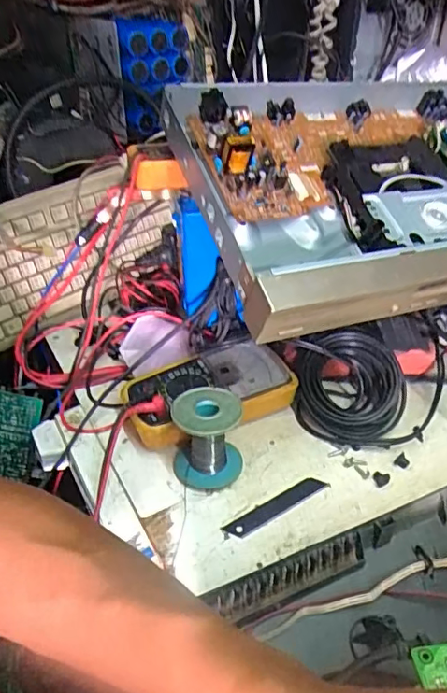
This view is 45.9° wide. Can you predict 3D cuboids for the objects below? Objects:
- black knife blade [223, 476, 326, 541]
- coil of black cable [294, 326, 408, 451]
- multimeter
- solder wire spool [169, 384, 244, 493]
[{"bbox_3d":[0.047,0.140,0.460,0.100,0.004,0.018,-21,42,-25],"label":"black knife blade"},{"bbox_3d":[0.128,0.040,0.537,0.103,0.034,0.121,6,76,14],"label":"coil of black cable"},{"bbox_3d":[-0.017,0.047,0.530,0.162,0.053,0.087,-17,40,-20],"label":"multimeter"},{"bbox_3d":[-0.014,0.082,0.473,0.059,0.071,0.058,-2,37,-1],"label":"solder wire spool"}]

